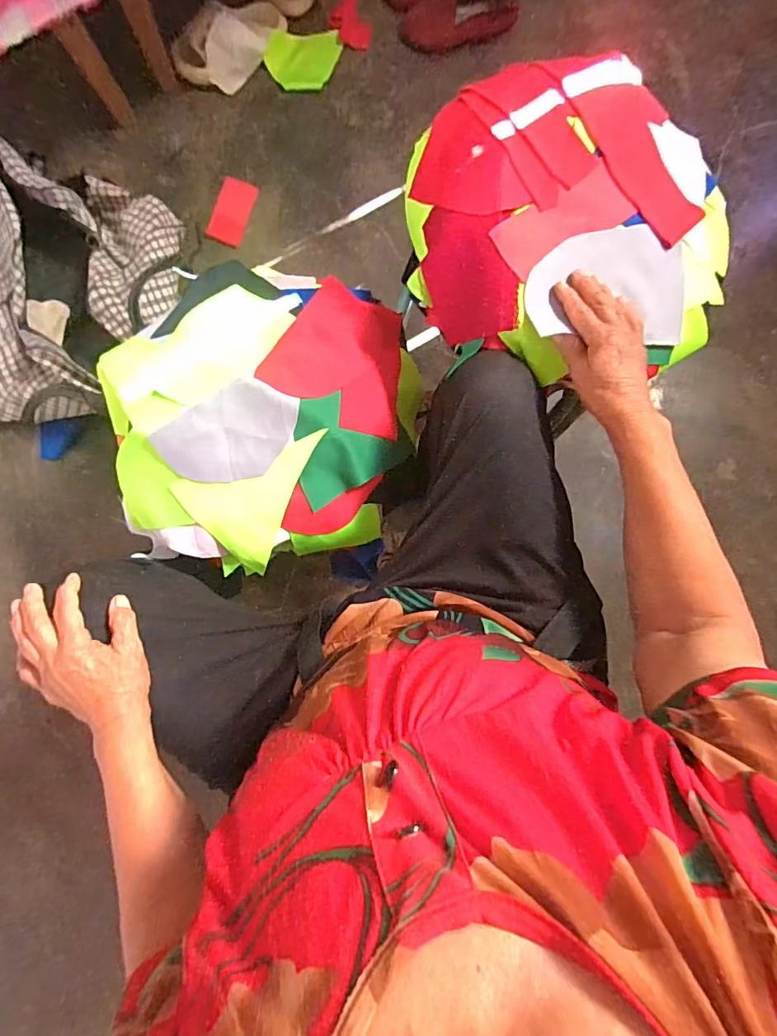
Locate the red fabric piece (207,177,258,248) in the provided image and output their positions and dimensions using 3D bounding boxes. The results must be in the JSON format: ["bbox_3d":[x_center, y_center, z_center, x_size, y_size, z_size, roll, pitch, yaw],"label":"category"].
[{"bbox_3d":[-0.310,-0.609,0.967,0.068,0.008,0.152,10,75,-4],"label":"red fabric piece"}]

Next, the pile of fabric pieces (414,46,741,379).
[{"bbox_3d":[0.192,-0.309,0.525,0.327,0.077,0.321,-8,89,-4],"label":"pile of fabric pieces"}]

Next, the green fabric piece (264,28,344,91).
[{"bbox_3d":[-0.167,-0.924,0.979,0.159,0.024,0.107,-13,89,-4],"label":"green fabric piece"}]

